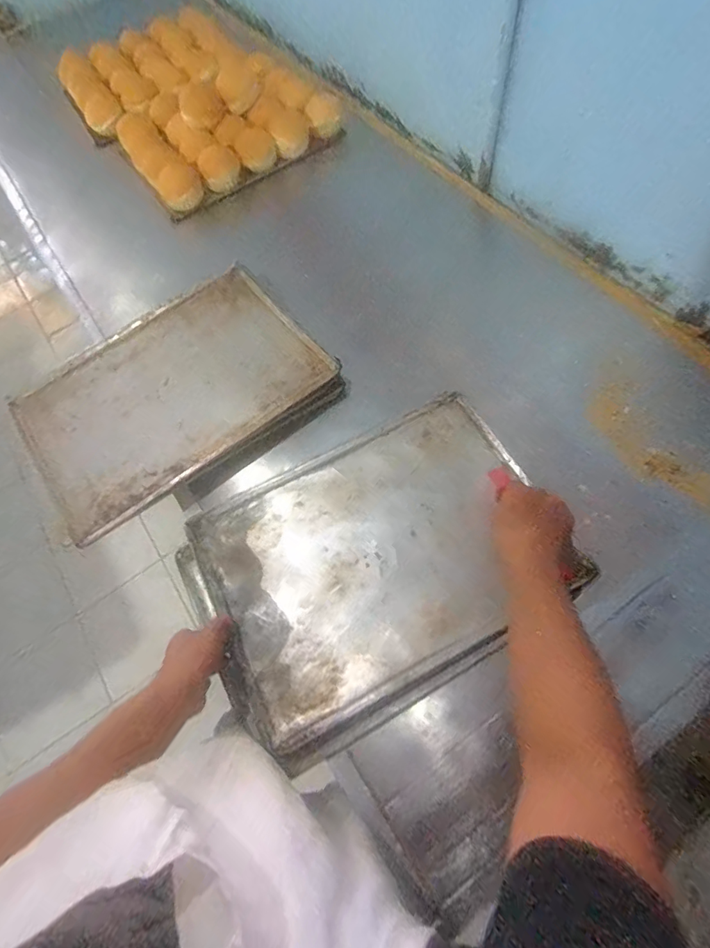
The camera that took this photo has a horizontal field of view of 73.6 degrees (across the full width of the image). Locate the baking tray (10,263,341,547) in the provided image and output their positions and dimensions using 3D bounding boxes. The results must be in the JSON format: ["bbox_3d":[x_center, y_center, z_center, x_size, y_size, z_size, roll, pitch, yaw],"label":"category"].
[{"bbox_3d":[-0.298,-0.138,0.767,0.463,0.037,0.337,-36,67,-11],"label":"baking tray"}]

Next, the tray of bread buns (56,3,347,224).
[{"bbox_3d":[-0.401,-0.905,1.139,0.458,0.098,0.703,-38,67,-12],"label":"tray of bread buns"}]

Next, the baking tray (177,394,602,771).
[{"bbox_3d":[0.026,0.109,0.634,0.462,0.034,0.342,-26,67,-8],"label":"baking tray"}]

